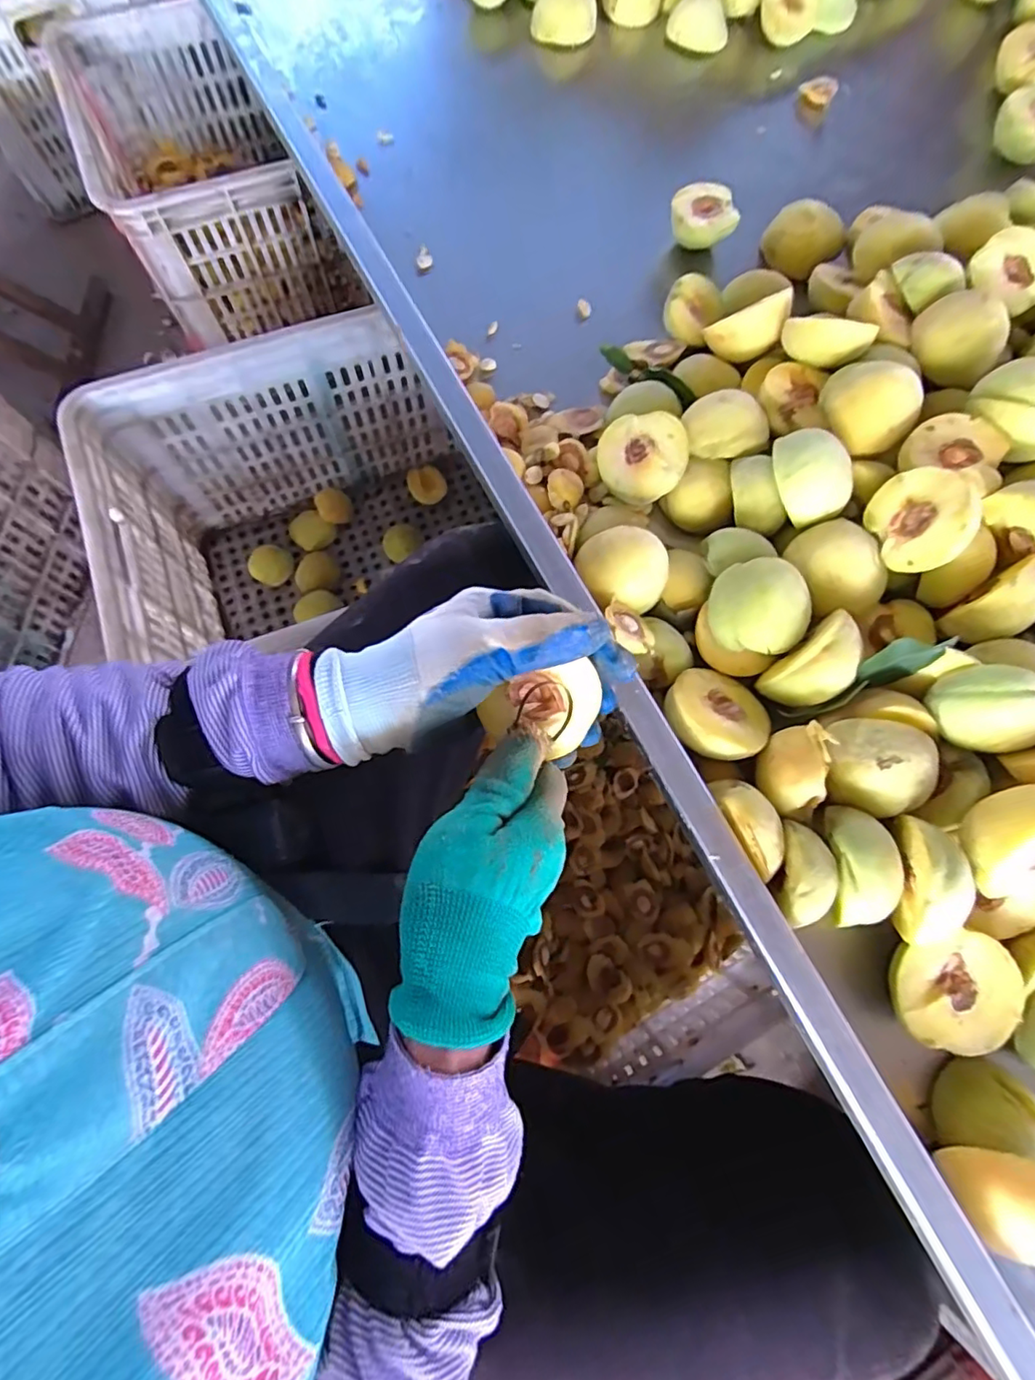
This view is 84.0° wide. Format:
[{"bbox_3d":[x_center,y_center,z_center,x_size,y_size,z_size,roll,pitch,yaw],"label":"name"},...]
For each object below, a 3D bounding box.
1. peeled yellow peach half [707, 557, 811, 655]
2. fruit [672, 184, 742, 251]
[{"bbox_3d":[0.152,-0.054,0.364,0.056,0.037,0.054,9,76,1],"label":"peeled yellow peach half"},{"bbox_3d":[0.160,-0.409,0.497,0.055,0.024,0.044,6,76,0],"label":"fruit"}]

